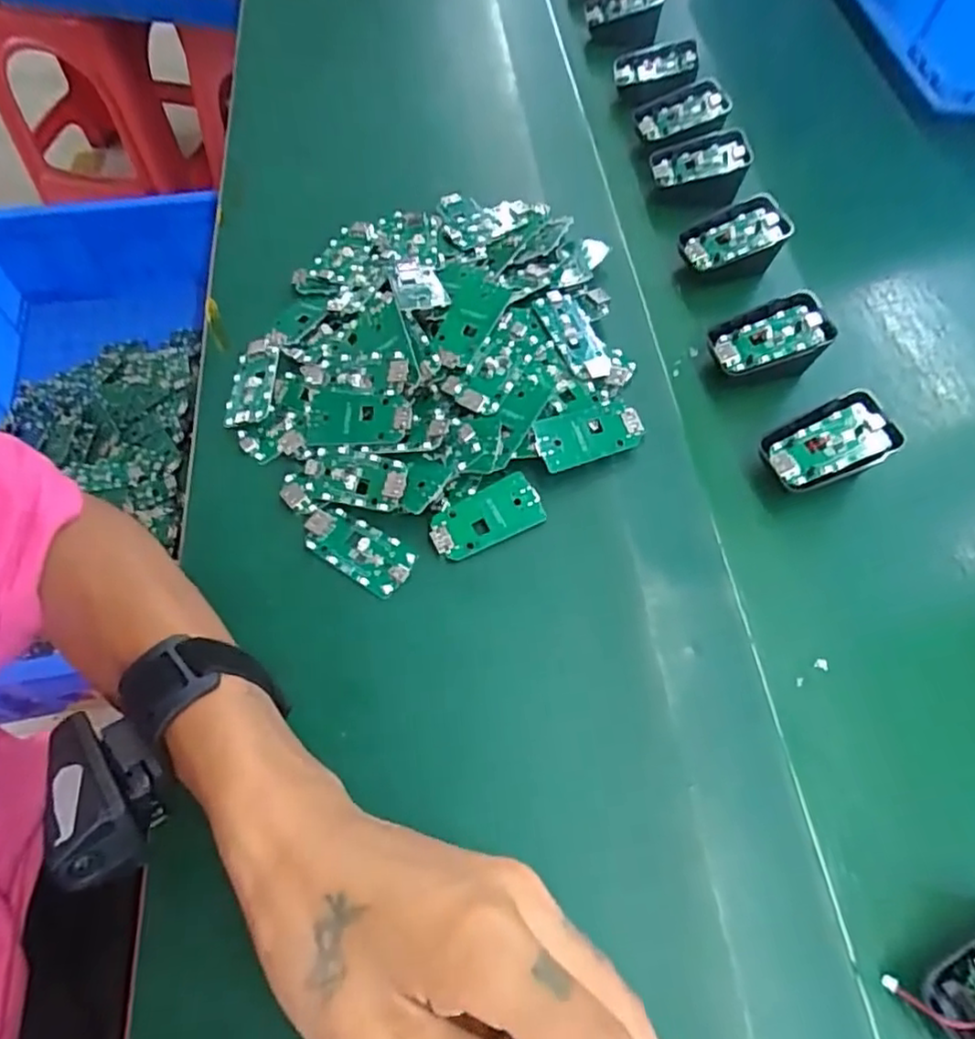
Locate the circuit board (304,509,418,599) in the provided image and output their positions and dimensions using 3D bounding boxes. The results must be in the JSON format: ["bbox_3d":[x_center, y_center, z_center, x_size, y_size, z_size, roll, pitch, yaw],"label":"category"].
[{"bbox_3d":[-0.071,0.016,0.361,0.063,0.005,0.029,29,65,15],"label":"circuit board"}]

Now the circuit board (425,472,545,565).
[{"bbox_3d":[-0.001,0.000,0.365,0.062,0.004,0.031,-26,77,-12],"label":"circuit board"}]

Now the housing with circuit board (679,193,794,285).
[{"bbox_3d":[0.171,-0.192,0.466,0.068,0.041,0.046,-16,63,-9],"label":"housing with circuit board"}]

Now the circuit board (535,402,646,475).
[{"bbox_3d":[0.060,-0.050,0.379,0.067,0.006,0.030,-19,63,-10],"label":"circuit board"}]

